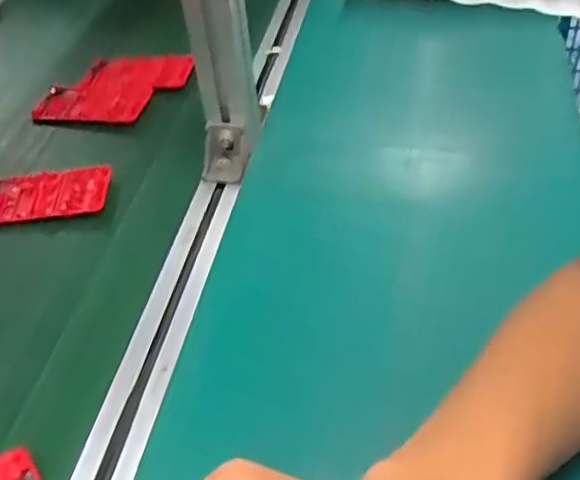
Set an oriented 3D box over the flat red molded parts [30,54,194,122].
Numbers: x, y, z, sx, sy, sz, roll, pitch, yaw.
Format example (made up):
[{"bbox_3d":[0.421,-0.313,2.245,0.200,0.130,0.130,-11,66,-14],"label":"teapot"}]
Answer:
[{"bbox_3d":[-0.191,-0.161,0.695,0.148,0.020,0.117,9,53,16],"label":"flat red molded parts"}]

